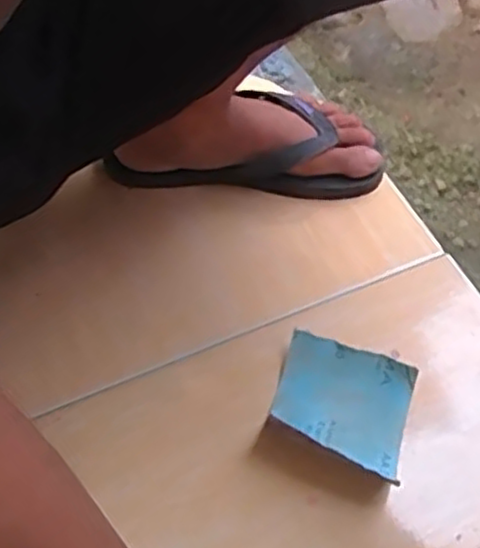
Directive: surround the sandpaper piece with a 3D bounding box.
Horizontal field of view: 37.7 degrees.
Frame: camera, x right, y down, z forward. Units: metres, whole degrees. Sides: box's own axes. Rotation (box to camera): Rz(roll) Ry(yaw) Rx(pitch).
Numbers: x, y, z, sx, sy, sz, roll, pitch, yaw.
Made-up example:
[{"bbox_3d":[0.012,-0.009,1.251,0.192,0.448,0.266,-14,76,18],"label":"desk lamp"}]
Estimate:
[{"bbox_3d":[0.078,0.097,0.537,0.103,0.008,0.083,19,72,12],"label":"sandpaper piece"}]

